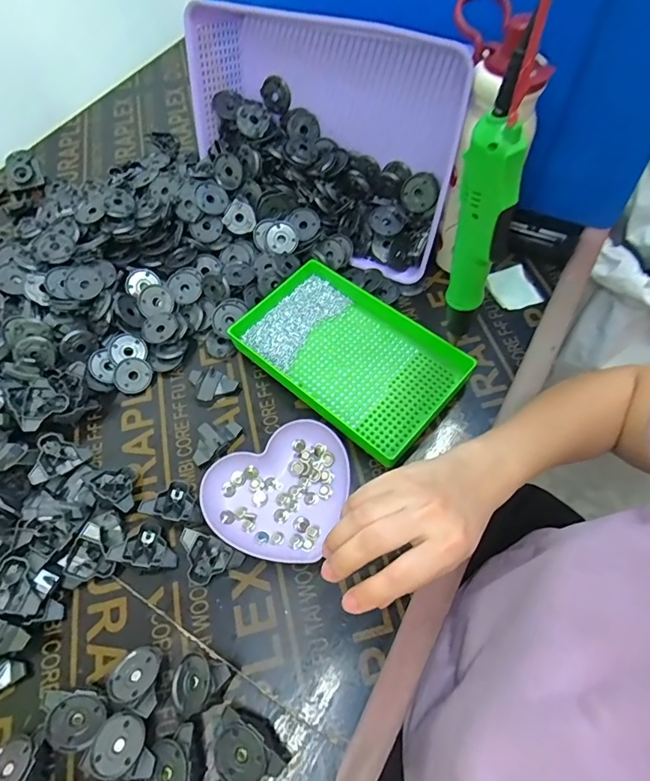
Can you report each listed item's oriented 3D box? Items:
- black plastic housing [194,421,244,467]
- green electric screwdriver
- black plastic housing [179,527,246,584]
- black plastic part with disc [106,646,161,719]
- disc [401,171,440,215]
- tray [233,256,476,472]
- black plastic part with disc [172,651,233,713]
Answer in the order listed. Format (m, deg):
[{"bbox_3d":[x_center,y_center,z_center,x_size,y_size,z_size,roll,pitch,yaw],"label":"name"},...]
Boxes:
[{"bbox_3d":[-0.123,0.052,0.507,0.060,0.017,0.036,-32,64,-14],"label":"black plastic housing"},{"bbox_3d":[0.125,-0.122,0.383,0.032,0.200,0.041,-18,61,-7],"label":"green electric screwdriver"},{"bbox_3d":[-0.112,0.161,0.436,0.055,0.028,0.040,15,63,11],"label":"black plastic housing"},{"bbox_3d":[-0.158,0.244,0.390,0.049,0.031,0.040,17,63,12],"label":"black plastic part with disc"},{"bbox_3d":[0.123,-0.255,0.589,0.050,0.013,0.047,10,108,32],"label":"disc"},{"bbox_3d":[0.022,-0.045,0.539,0.257,0.035,0.150,38,69,21],"label":"tray"},{"bbox_3d":[-0.104,0.250,0.387,0.048,0.022,0.042,2,60,27],"label":"black plastic part with disc"}]

